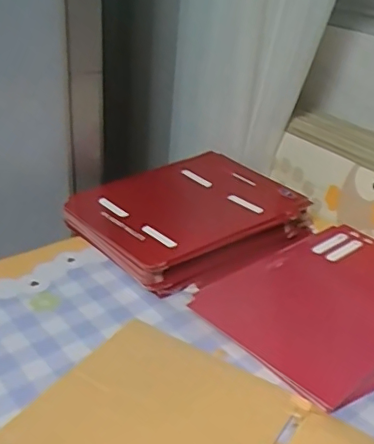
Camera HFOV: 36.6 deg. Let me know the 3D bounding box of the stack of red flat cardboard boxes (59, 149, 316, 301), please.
[{"bbox_3d":[0.006,-0.018,0.721,0.265,0.030,0.239,-17,36,-33],"label":"stack of red flat cardboard boxes"}]

